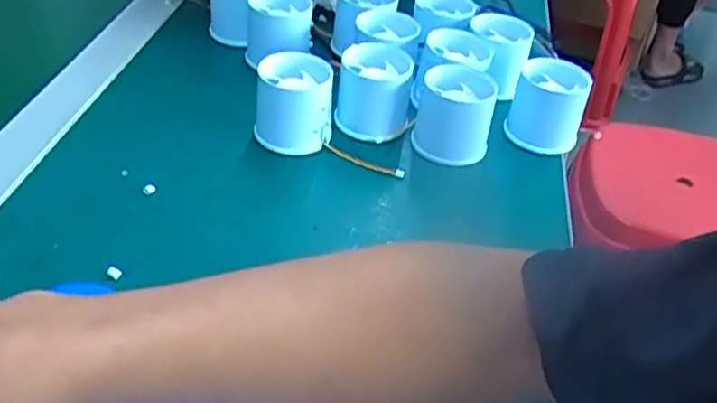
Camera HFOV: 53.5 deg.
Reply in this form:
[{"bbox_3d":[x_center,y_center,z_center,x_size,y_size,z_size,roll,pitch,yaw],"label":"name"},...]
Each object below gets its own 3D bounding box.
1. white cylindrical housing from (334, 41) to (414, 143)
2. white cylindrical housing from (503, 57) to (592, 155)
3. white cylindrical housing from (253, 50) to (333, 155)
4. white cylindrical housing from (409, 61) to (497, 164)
[{"bbox_3d":[0.011,-0.083,0.530,0.051,0.059,0.051,5,39,-4],"label":"white cylindrical housing"},{"bbox_3d":[0.145,-0.074,0.544,0.053,0.051,0.059,17,40,11],"label":"white cylindrical housing"},{"bbox_3d":[-0.046,-0.069,0.508,0.052,0.055,0.052,5,39,-4],"label":"white cylindrical housing"},{"bbox_3d":[0.070,-0.061,0.519,0.056,0.053,0.059,14,39,8],"label":"white cylindrical housing"}]

